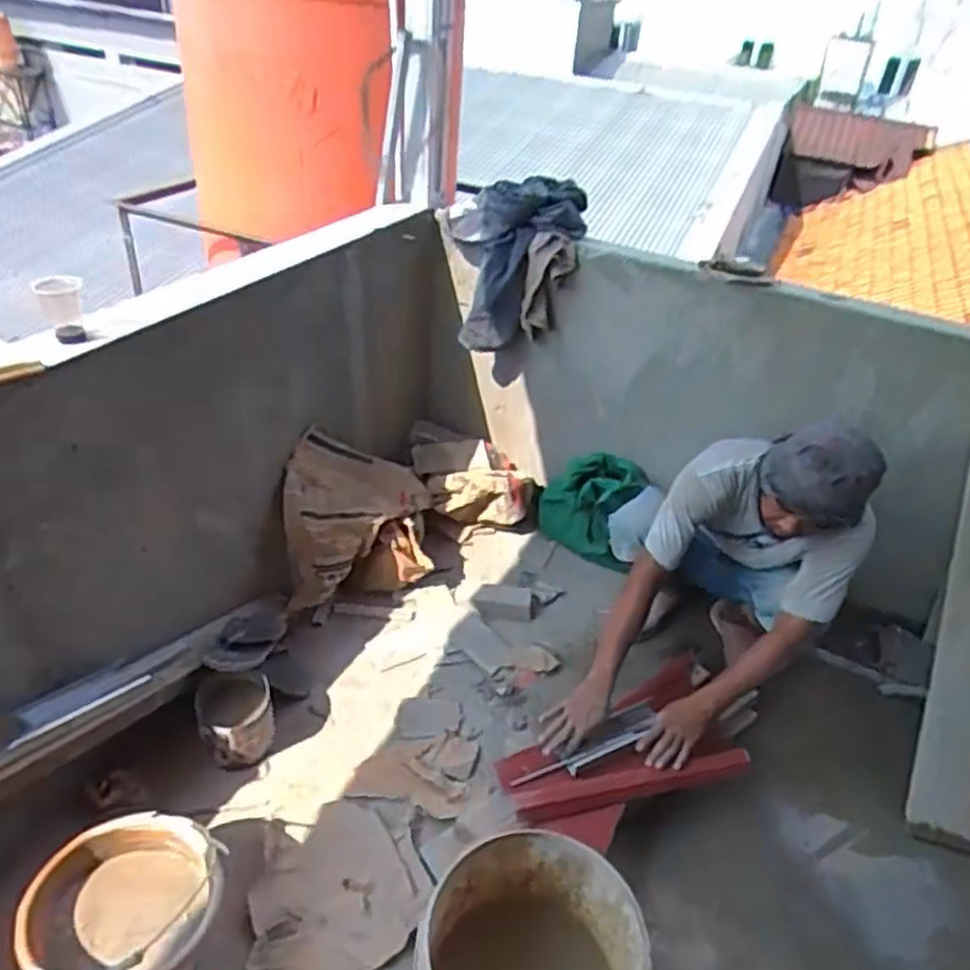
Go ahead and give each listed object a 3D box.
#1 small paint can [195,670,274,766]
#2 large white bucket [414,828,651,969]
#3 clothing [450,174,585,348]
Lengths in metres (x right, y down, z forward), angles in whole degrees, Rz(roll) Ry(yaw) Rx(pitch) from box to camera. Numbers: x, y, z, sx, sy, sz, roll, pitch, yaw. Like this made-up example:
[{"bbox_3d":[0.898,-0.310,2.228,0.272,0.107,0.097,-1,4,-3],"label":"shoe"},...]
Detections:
[{"bbox_3d":[-0.513,0.489,1.525,0.143,0.175,0.120,-8,38,-19],"label":"small paint can"},{"bbox_3d":[0.065,0.759,1.097,0.308,0.346,0.303,4,36,-3],"label":"large white bucket"},{"bbox_3d":[0.081,-0.554,1.885,0.306,0.405,0.177,8,36,2],"label":"clothing"}]

